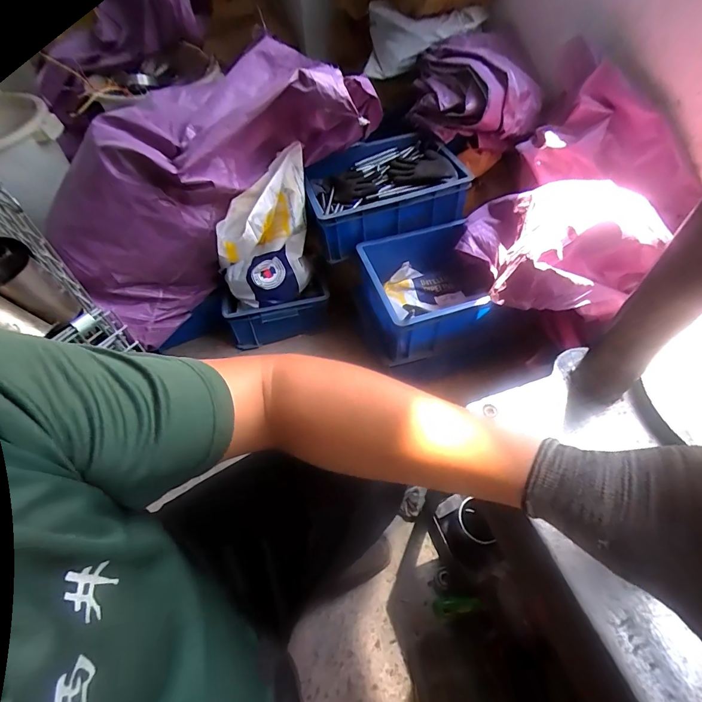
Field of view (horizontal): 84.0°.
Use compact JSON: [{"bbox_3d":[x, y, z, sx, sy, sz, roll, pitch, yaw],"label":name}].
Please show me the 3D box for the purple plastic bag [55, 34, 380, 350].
[{"bbox_3d":[-0.302,-0.403,0.901,0.773,0.367,0.274,-39,58,4],"label":"purple plastic bag"}]

